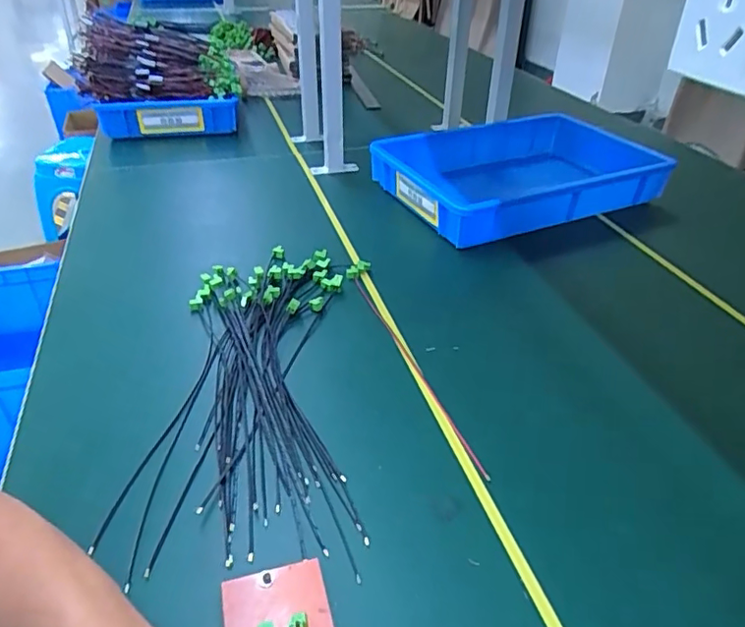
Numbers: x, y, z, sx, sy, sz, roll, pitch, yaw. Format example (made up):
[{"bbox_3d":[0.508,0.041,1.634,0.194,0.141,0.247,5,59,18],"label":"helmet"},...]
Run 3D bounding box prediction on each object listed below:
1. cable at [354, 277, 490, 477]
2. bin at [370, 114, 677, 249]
[{"bbox_3d":[0.044,0.053,0.631,0.013,0.010,0.332,-12,38,-18],"label":"cable"},{"bbox_3d":[0.280,-0.256,1.021,0.503,0.086,0.312,-17,39,-23],"label":"bin"}]

